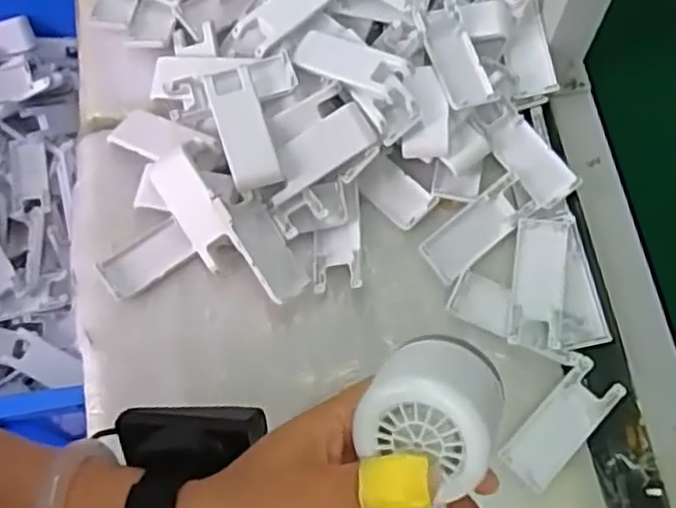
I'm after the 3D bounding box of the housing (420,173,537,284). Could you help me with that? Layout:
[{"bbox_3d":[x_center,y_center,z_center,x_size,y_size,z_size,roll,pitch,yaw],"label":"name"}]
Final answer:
[{"bbox_3d":[0.111,-0.021,0.581,0.099,0.012,0.039,-39,73,-14],"label":"housing"}]

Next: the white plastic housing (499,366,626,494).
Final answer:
[{"bbox_3d":[0.163,0.125,0.527,0.101,0.011,0.039,-41,74,-15],"label":"white plastic housing"}]

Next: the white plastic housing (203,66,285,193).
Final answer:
[{"bbox_3d":[-0.076,-0.100,0.576,0.038,0.015,0.103,-19,81,-5],"label":"white plastic housing"}]

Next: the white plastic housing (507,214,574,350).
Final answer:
[{"bbox_3d":[0.156,0.019,0.562,0.038,0.012,0.108,10,69,4],"label":"white plastic housing"}]

